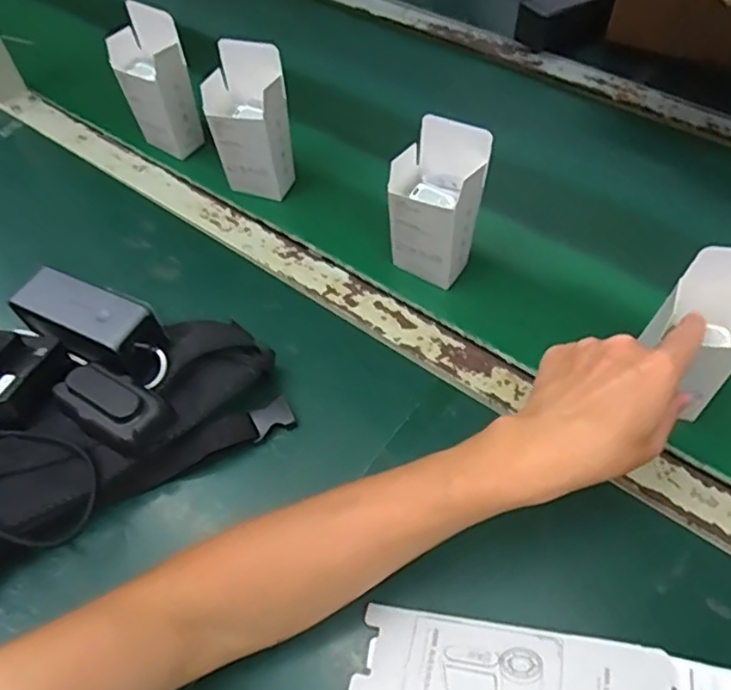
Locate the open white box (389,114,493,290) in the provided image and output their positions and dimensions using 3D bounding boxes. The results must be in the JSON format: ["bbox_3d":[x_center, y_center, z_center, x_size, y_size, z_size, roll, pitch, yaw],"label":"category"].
[{"bbox_3d":[0.064,-0.124,0.558,0.076,0.145,0.049,19,58,17],"label":"open white box"}]

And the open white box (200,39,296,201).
[{"bbox_3d":[-0.120,-0.227,0.640,0.077,0.152,0.045,9,60,10],"label":"open white box"}]

